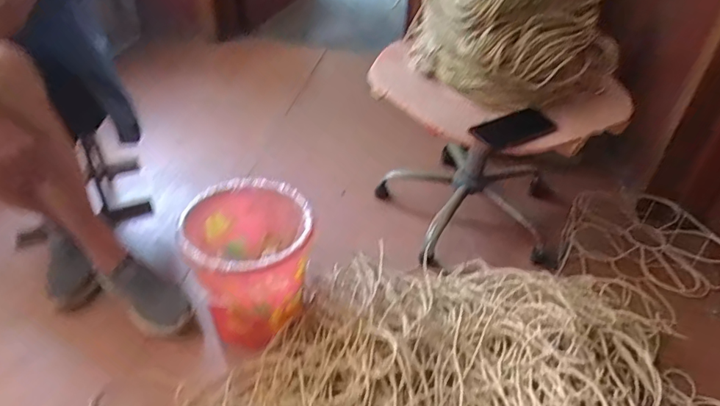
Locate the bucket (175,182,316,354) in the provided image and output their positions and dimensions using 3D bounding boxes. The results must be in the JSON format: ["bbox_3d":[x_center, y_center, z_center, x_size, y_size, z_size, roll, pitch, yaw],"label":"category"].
[{"bbox_3d":[-0.219,0.133,1.017,0.241,0.254,0.229,1,39,-4],"label":"bucket"}]

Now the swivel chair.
[{"bbox_3d":[0.298,-0.116,1.221,0.527,0.415,0.461,-20,44,-26],"label":"swivel chair"}]

